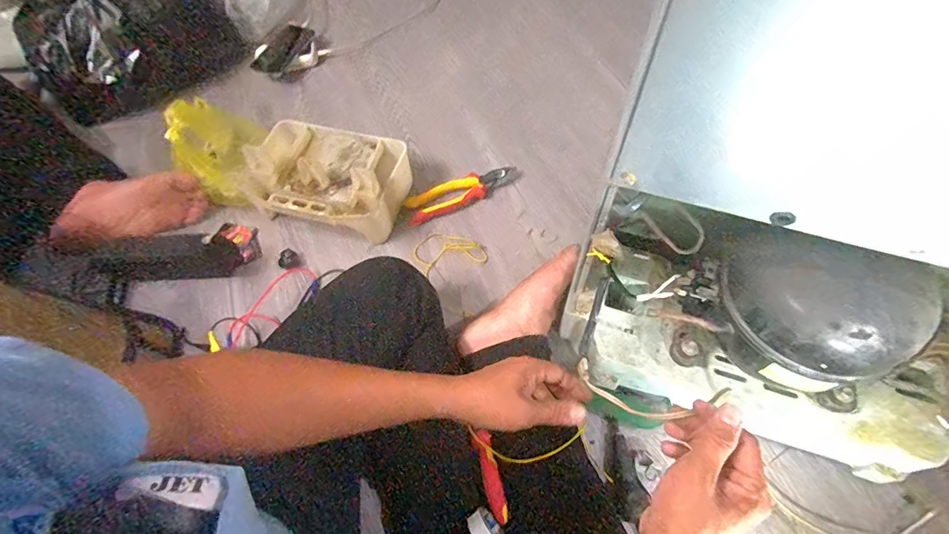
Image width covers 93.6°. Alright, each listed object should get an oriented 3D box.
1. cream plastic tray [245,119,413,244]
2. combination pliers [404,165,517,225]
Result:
[{"bbox_3d":[-0.246,-0.142,0.748,0.253,0.088,0.178,15,63,12],"label":"cream plastic tray"},{"bbox_3d":[-0.021,-0.125,0.759,0.194,0.024,0.050,-21,62,-8],"label":"combination pliers"}]

